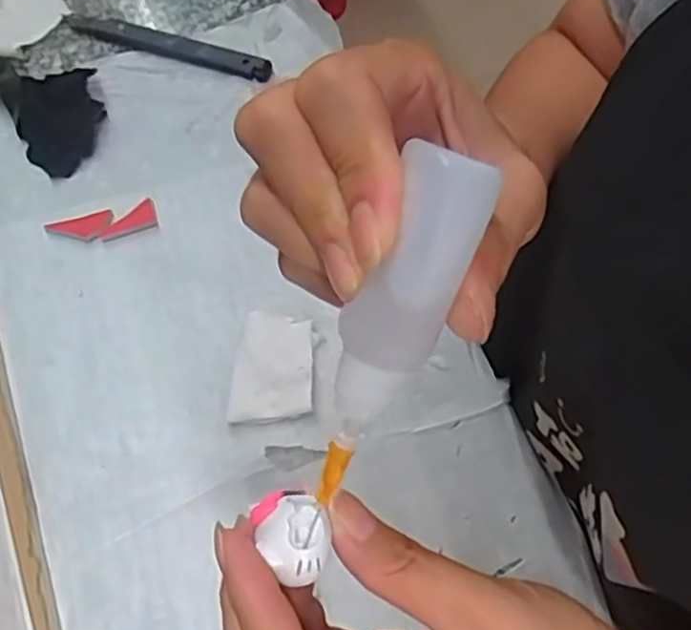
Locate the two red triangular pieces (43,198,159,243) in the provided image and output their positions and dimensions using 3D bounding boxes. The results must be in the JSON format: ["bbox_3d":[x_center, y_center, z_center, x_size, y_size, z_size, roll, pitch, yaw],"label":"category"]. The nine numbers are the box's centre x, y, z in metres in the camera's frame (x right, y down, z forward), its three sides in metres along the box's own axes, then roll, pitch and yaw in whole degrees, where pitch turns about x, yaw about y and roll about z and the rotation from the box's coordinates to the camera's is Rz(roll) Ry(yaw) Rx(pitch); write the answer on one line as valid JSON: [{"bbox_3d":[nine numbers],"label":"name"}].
[{"bbox_3d":[-0.139,-0.051,0.407,0.061,0.008,0.020,-13,67,-5],"label":"two red triangular pieces"}]

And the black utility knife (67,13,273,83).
[{"bbox_3d":[-0.116,-0.171,0.455,0.141,0.009,0.019,18,68,9],"label":"black utility knife"}]

